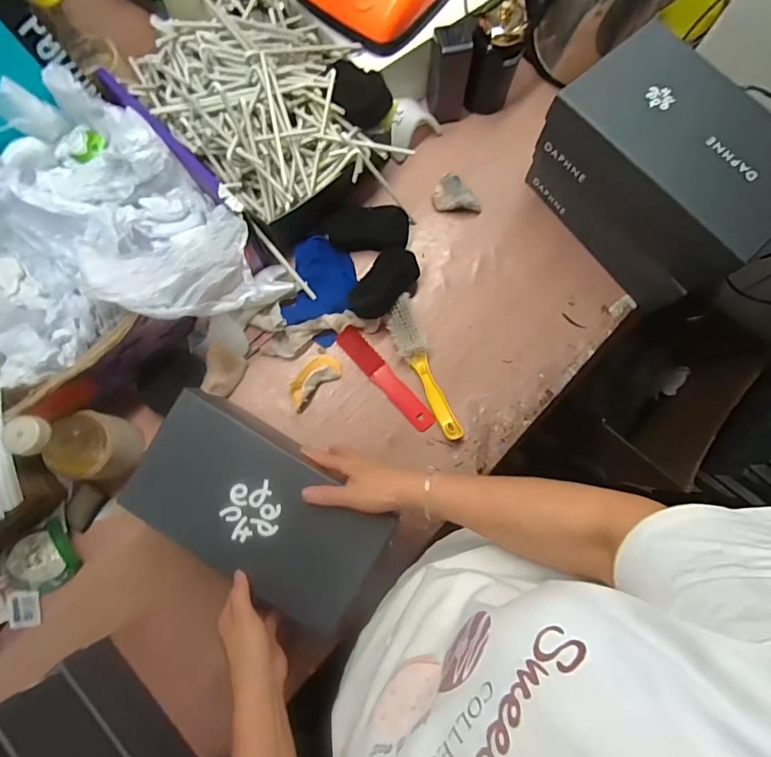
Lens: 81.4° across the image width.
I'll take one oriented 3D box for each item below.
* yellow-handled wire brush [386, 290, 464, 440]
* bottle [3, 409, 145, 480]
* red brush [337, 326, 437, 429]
[{"bbox_3d":[0.053,-0.014,0.659,0.047,0.027,0.220,-20,80,-4],"label":"yellow-handled wire brush"},{"bbox_3d":[-0.375,0.080,0.544,0.081,0.159,0.081,0,79,0],"label":"bottle"},{"bbox_3d":[0.000,-0.001,0.670,0.035,0.012,0.189,-41,82,-8],"label":"red brush"}]

